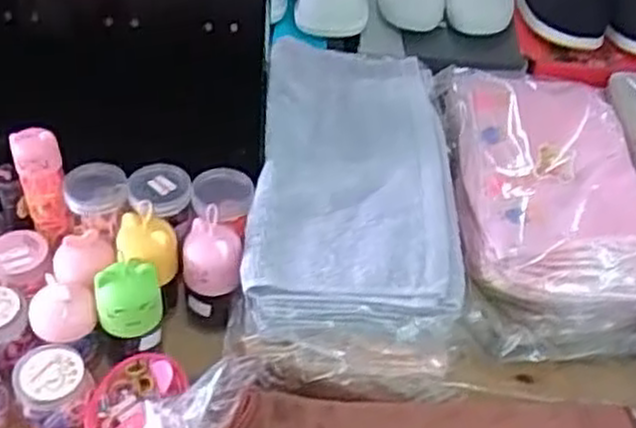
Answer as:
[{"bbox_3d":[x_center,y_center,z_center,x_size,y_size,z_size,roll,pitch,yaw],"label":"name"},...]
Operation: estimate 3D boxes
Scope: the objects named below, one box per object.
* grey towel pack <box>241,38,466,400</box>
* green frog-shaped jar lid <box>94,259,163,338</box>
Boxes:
[{"bbox_3d":[0.033,-0.013,0.747,0.179,0.077,0.375,4,45,-3],"label":"grey towel pack"},{"bbox_3d":[-0.153,0.069,0.639,0.049,0.045,0.042,-9,47,-15],"label":"green frog-shaped jar lid"}]

